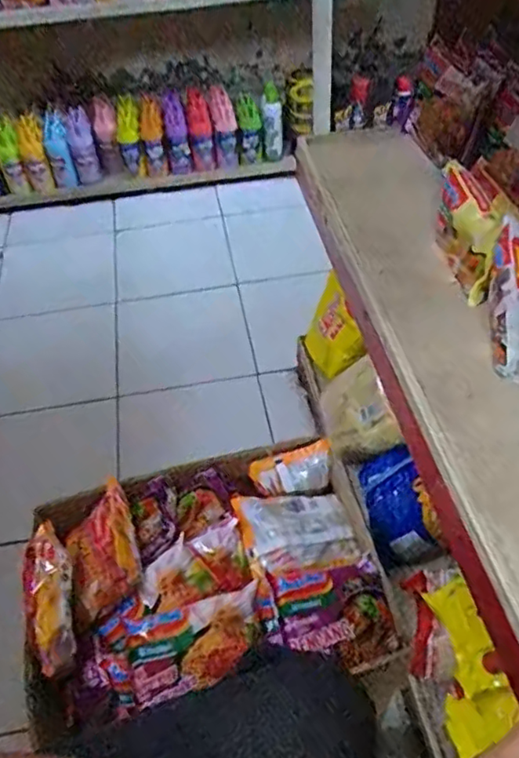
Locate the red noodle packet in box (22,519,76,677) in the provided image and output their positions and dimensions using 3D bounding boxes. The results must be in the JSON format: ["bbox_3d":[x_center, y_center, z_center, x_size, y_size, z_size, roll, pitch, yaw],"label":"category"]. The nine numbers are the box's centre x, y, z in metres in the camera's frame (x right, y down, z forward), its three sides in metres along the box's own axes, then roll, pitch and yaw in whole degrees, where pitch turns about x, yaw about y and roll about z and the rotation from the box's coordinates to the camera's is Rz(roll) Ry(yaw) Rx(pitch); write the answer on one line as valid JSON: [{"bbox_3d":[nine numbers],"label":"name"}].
[{"bbox_3d":[-0.202,0.208,0.570,0.045,0.033,0.132,-13,66,-7],"label":"red noodle packet in box"}]

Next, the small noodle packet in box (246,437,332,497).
[{"bbox_3d":[0.039,0.111,0.718,0.096,0.024,0.049,-13,78,-2],"label":"small noodle packet in box"}]

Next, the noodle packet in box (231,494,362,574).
[{"bbox_3d":[0.040,0.173,0.664,0.130,0.026,0.089,1,51,-20],"label":"noodle packet in box"}]

